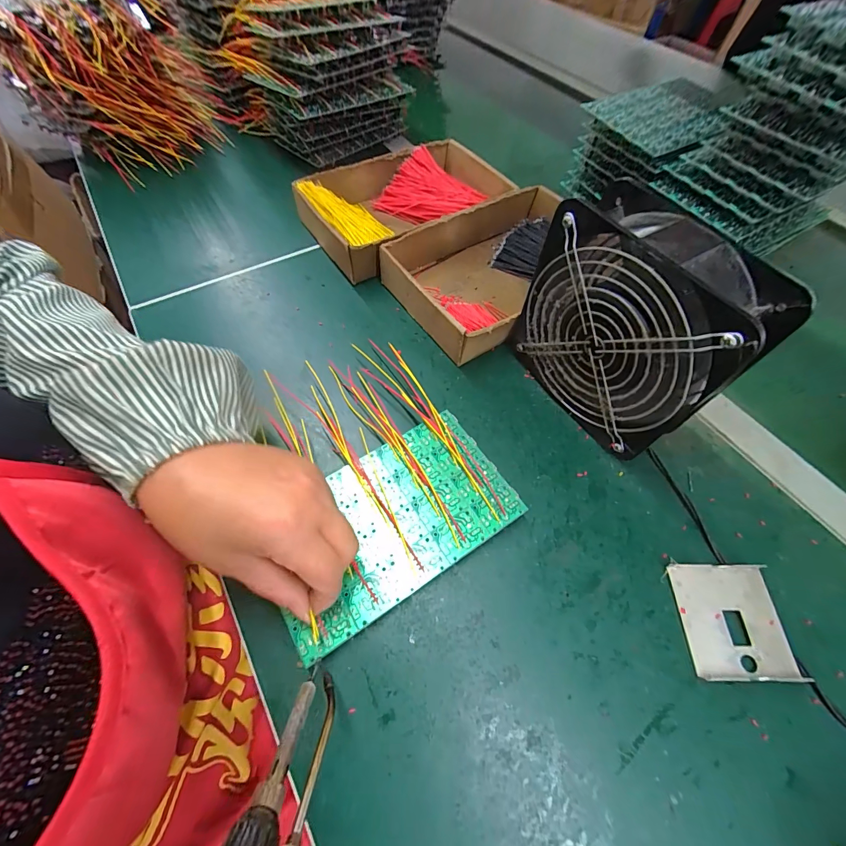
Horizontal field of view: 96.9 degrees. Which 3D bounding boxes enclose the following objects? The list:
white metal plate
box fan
[{"bbox_3d":[0.208,0.132,0.253,0.062,0.010,0.068,1,59,-1],"label":"white metal plate"},{"bbox_3d":[0.150,-0.068,0.288,0.063,0.150,0.144,-25,63,-15],"label":"box fan"}]

